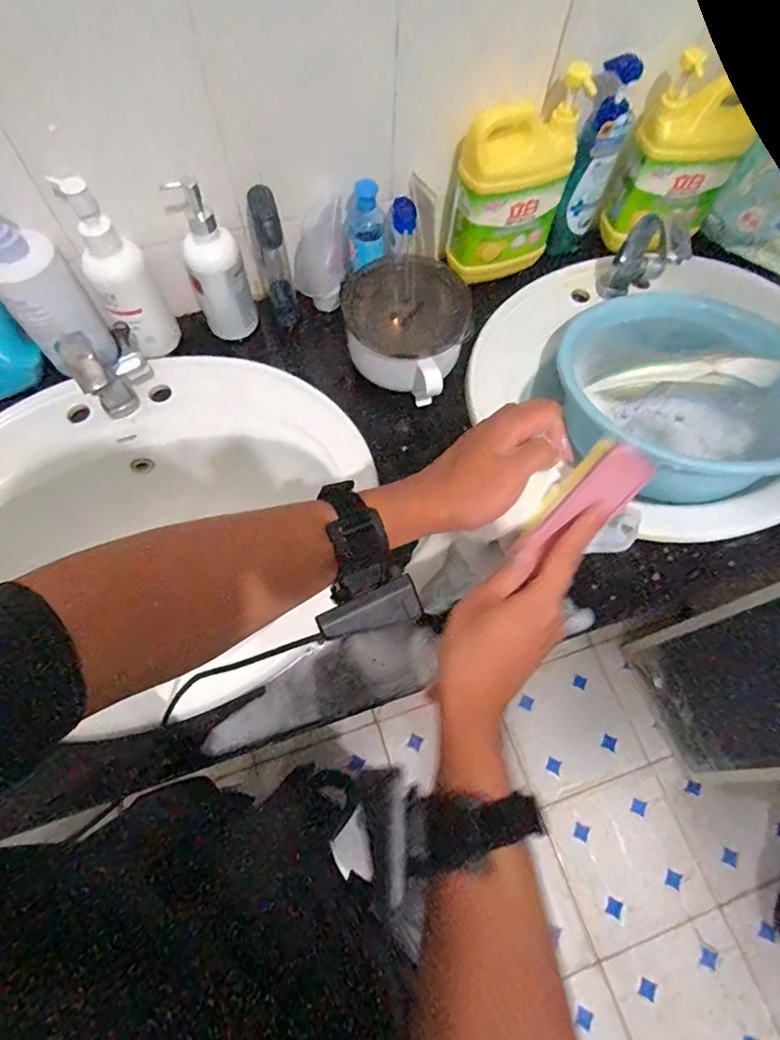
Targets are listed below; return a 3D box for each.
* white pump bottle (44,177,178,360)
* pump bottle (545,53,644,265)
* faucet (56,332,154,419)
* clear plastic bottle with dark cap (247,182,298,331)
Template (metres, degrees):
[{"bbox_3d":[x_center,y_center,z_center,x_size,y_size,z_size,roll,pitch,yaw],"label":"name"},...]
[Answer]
[{"bbox_3d":[-0.311,-0.277,0.610,0.069,0.207,0.080,-26,70,-12],"label":"white pump bottle"},{"bbox_3d":[0.273,-0.474,0.705,0.066,0.246,0.047,5,67,0],"label":"pump bottle"},{"bbox_3d":[-0.318,-0.159,0.582,0.059,0.150,0.078,-10,89,-6],"label":"faucet"},{"bbox_3d":[-0.147,-0.324,0.663,0.035,0.177,0.044,-16,68,-9],"label":"clear plastic bottle with dark cap"}]

